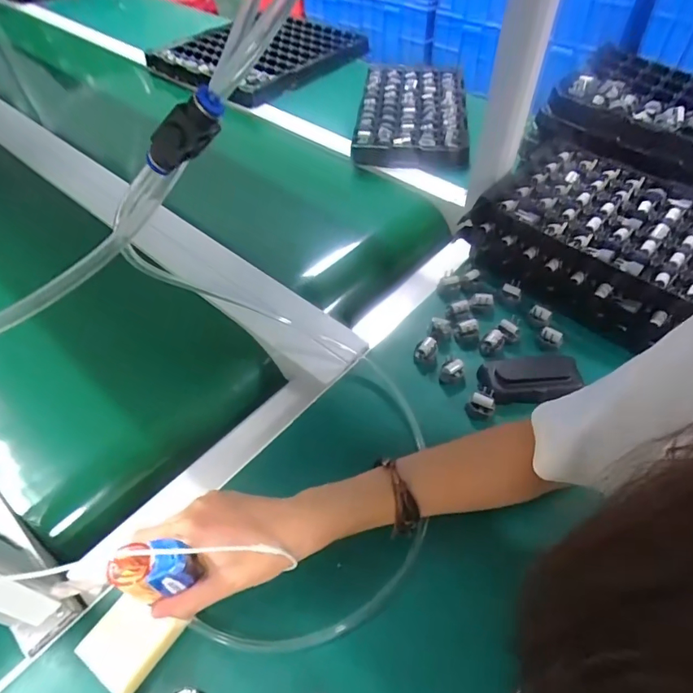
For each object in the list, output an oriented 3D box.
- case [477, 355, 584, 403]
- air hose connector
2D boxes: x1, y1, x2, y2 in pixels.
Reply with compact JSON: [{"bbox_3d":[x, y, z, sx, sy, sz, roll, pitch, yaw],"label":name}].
[{"bbox_3d":[0.200,0.034,0.520,0.098,0.021,0.048,-4,51,-3],"label":"case"},{"bbox_3d":[-0.075,-0.099,0.223,0.052,0.021,0.013,-28,41,34],"label":"air hose connector"}]

